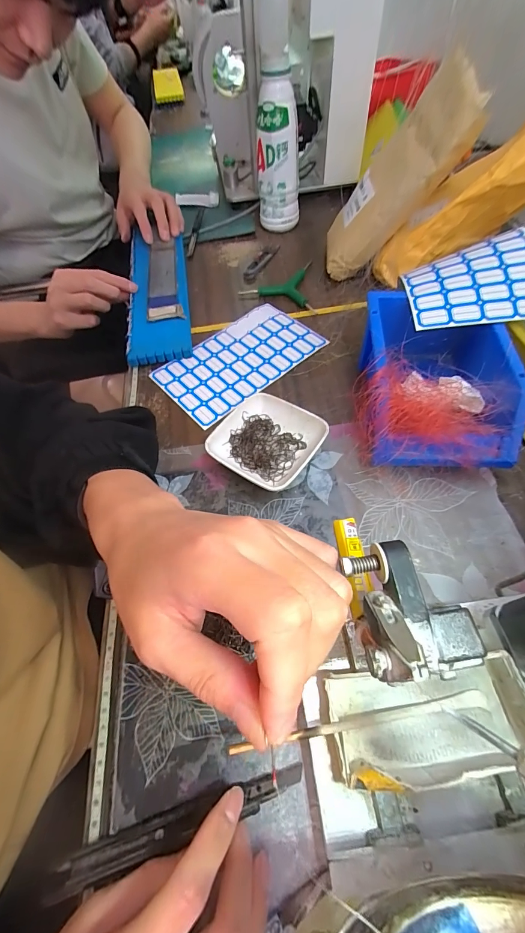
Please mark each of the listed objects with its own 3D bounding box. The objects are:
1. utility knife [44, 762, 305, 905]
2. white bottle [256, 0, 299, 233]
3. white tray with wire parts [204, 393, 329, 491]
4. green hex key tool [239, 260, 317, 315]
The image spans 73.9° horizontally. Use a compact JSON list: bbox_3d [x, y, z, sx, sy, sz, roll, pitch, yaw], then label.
[{"bbox_3d":[-0.049,0.218,0.212,0.153,0.013,0.017,-18,58,-8],"label":"utility knife"},{"bbox_3d":[0.023,-0.498,0.528,0.066,0.236,0.058,2,58,5],"label":"white bottle"},{"bbox_3d":[0.006,-0.027,0.357,0.095,0.025,0.092,23,62,18],"label":"white tray with wire parts"},{"bbox_3d":[0.022,-0.265,0.511,0.106,0.016,0.106,-2,57,3],"label":"green hex key tool"}]

